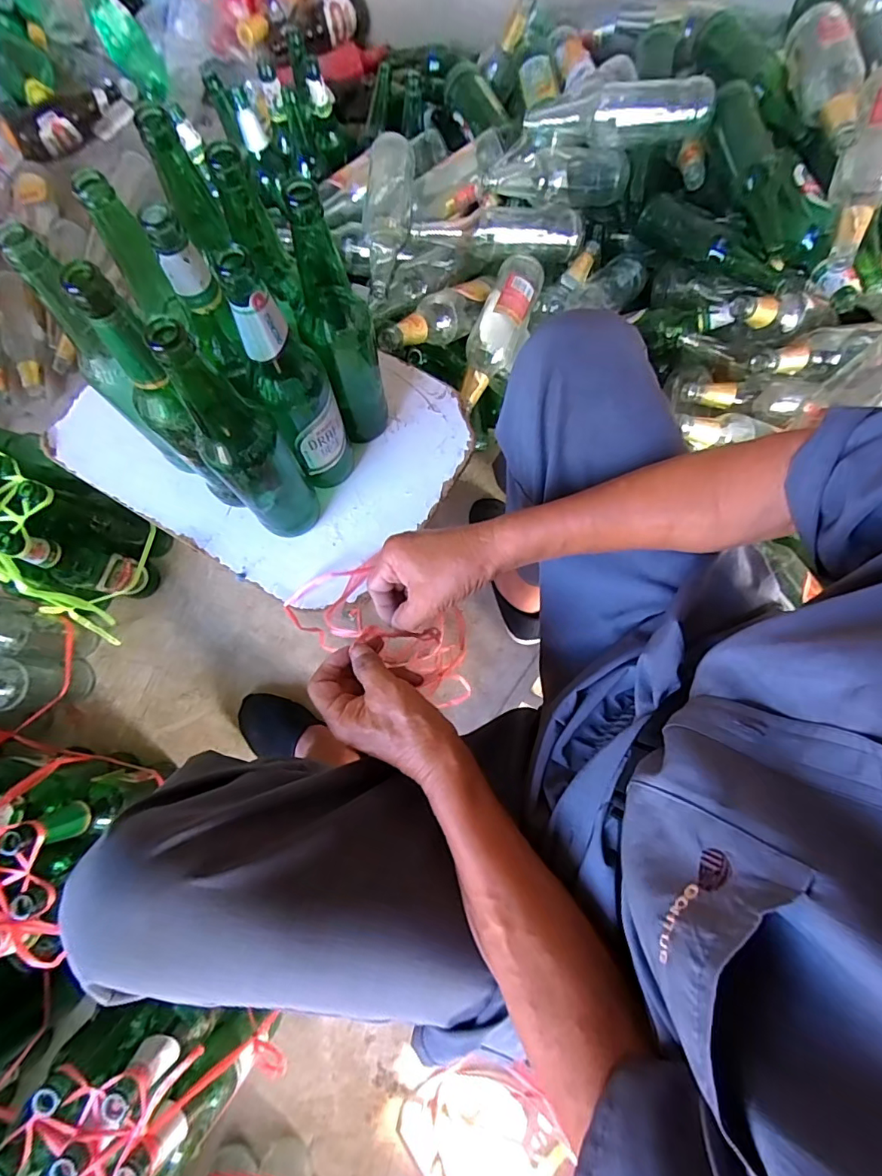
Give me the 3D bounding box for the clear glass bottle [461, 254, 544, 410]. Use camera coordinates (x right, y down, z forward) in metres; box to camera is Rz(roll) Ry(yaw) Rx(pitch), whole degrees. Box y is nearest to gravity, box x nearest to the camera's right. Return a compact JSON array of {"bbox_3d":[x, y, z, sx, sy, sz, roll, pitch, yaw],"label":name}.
[{"bbox_3d":[0.082,-0.374,0.741,0.074,0.081,0.241,20,78,5],"label":"clear glass bottle"}]

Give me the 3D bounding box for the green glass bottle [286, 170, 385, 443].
[{"bbox_3d":[-0.092,-0.230,0.457,0.060,0.246,0.059,0,77,0],"label":"green glass bottle"}]

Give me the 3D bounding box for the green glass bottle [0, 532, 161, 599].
[{"bbox_3d":[-0.506,-0.032,0.710,0.059,0.244,0.067,15,78,3],"label":"green glass bottle"}]

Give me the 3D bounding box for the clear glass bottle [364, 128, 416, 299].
[{"bbox_3d":[-0.085,-0.546,0.732,0.080,0.072,0.255,3,77,1],"label":"clear glass bottle"}]

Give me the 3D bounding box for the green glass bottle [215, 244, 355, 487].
[{"bbox_3d":[-0.128,-0.175,0.445,0.058,0.249,0.053,-19,78,-4],"label":"green glass bottle"}]

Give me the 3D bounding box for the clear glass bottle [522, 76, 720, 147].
[{"bbox_3d":[0.255,-0.687,0.708,0.274,0.059,0.067,-9,77,-2],"label":"clear glass bottle"}]

